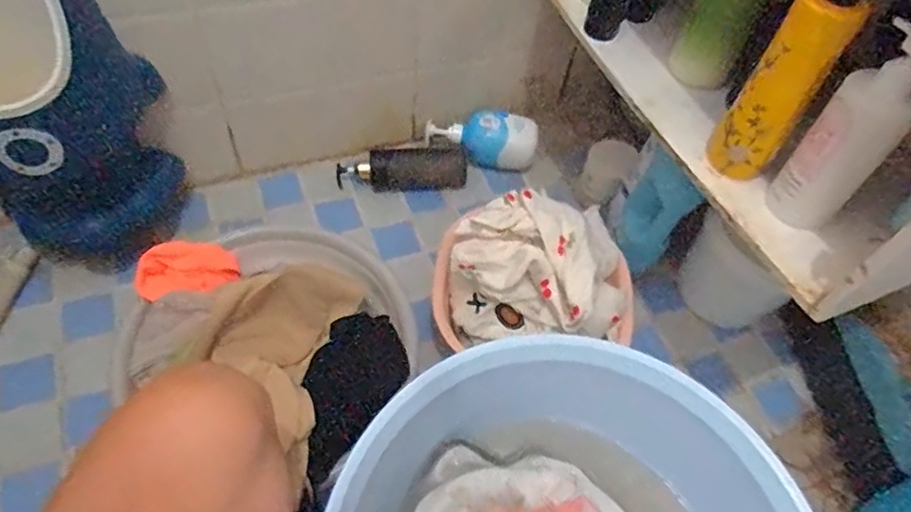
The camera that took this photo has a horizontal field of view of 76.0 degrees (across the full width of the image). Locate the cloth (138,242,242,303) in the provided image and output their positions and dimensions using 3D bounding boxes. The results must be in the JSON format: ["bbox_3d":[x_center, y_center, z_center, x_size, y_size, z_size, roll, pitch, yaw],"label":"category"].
[{"bbox_3d":[-0.332,0.014,0.729,0.114,0.018,0.064,-12,94,-28],"label":"cloth"}]

